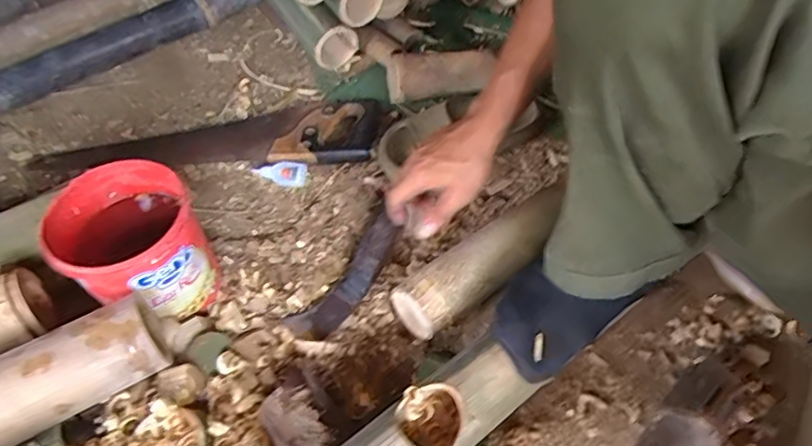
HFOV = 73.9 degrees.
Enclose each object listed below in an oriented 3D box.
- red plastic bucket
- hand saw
[{"bbox_3d":[-0.298,0.032,0.613,0.137,0.155,0.134,0,56,1],"label":"red plastic bucket"},{"bbox_3d":[-0.285,-0.124,0.791,0.484,0.026,0.121,-5,56,-2],"label":"hand saw"}]

